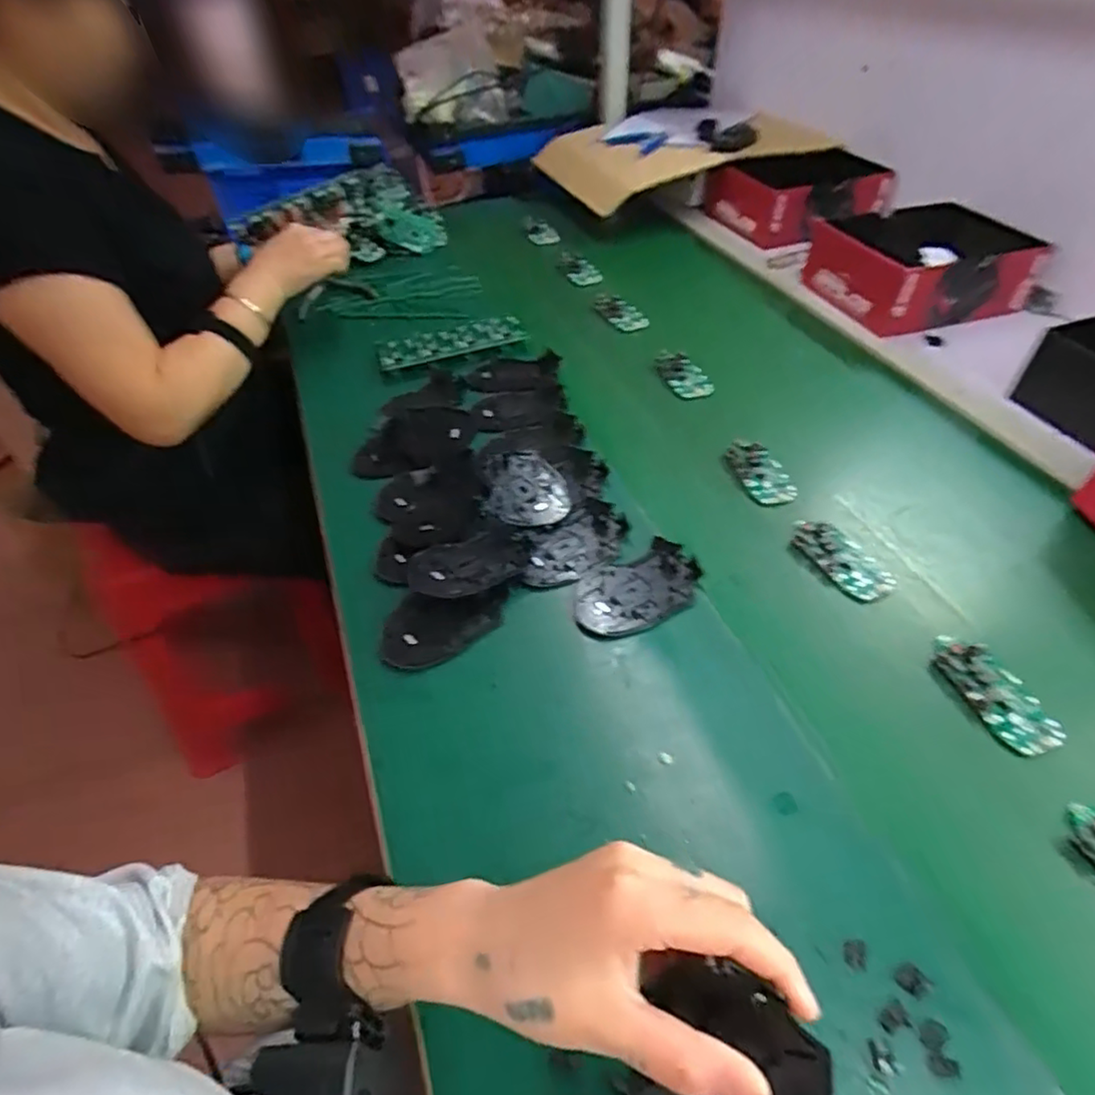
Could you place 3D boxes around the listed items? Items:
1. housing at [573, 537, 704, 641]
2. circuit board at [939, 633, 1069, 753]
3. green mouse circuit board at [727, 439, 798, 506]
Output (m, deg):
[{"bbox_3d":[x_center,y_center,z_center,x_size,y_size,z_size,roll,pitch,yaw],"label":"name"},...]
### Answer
[{"bbox_3d":[0.075,0.036,0.544,0.116,0.011,0.070,-23,50,-16],"label":"housing"},{"bbox_3d":[0.331,0.105,0.472,0.045,0.015,0.098,-17,49,-11],"label":"circuit board"},{"bbox_3d":[0.219,-0.078,0.655,0.048,0.011,0.089,-12,48,-7],"label":"green mouse circuit board"}]

